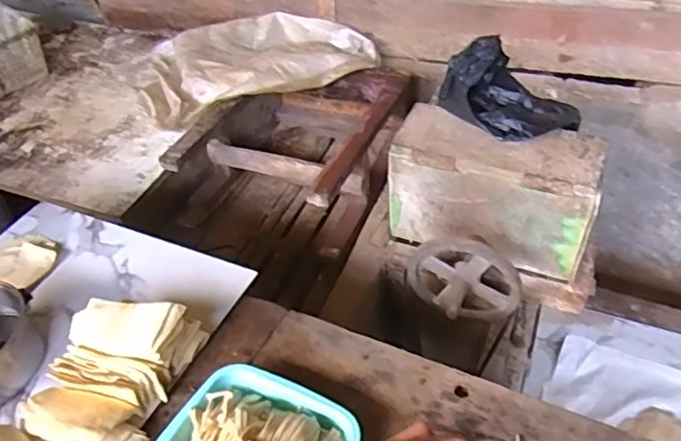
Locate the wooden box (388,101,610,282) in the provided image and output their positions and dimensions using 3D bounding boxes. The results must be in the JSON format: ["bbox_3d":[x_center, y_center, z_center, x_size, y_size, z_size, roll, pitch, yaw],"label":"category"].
[{"bbox_3d":[0.272,-0.055,1.104,0.353,0.221,0.119,15,49,18],"label":"wooden box"}]

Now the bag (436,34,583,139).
[{"bbox_3d":[0.289,-0.222,1.053,0.187,0.094,0.225,-36,53,-27],"label":"bag"}]

